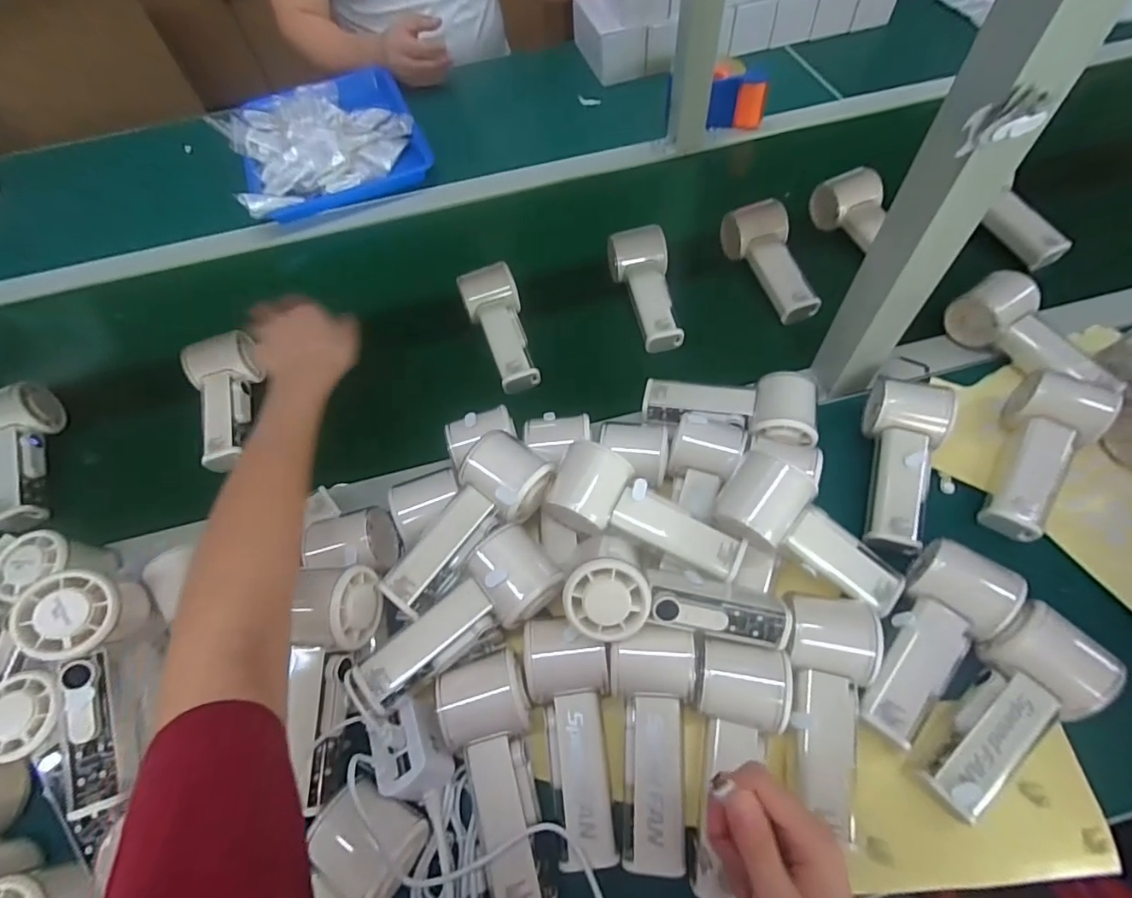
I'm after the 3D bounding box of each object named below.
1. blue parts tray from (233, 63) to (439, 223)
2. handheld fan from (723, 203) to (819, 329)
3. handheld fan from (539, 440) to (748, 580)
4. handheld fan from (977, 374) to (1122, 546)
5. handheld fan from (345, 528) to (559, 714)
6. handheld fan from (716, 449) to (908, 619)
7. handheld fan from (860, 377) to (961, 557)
[{"bbox_3d":[-0.353,-0.471,0.791,0.250,0.052,0.324,-20,60,-8],"label":"blue parts tray"},{"bbox_3d":[0.233,-0.215,0.588,0.054,0.049,0.154,-19,59,-7],"label":"handheld fan"},{"bbox_3d":[0.060,0.053,0.406,0.152,0.054,0.058,27,64,4],"label":"handheld fan"},{"bbox_3d":[0.405,0.001,0.446,0.063,0.050,0.167,30,78,20],"label":"handheld fan"},{"bbox_3d":[-0.069,0.116,0.372,0.143,0.045,0.063,-40,64,-18],"label":"handheld fan"},{"bbox_3d":[0.188,0.068,0.396,0.152,0.047,0.057,35,65,-6],"label":"handheld fan"},{"bbox_3d":[0.288,0.015,0.451,0.056,0.060,0.147,14,61,12],"label":"handheld fan"}]

